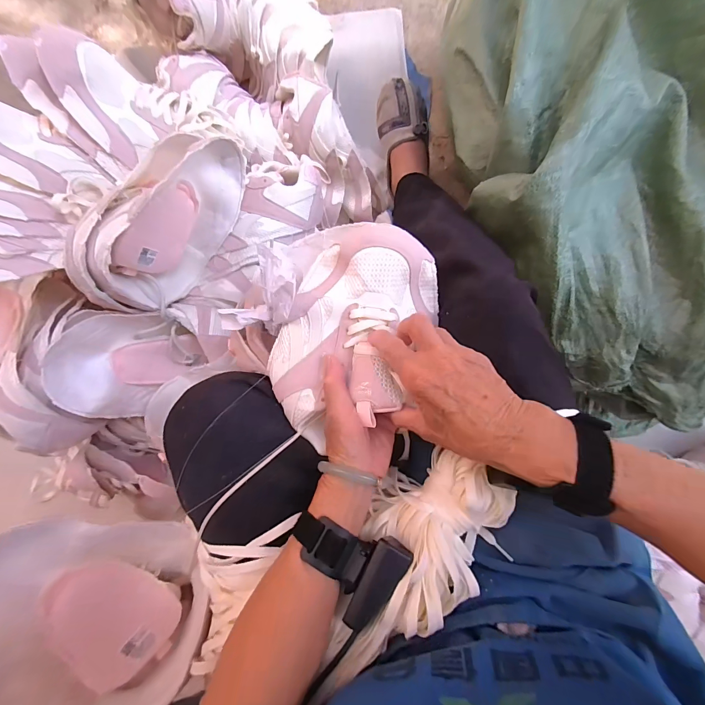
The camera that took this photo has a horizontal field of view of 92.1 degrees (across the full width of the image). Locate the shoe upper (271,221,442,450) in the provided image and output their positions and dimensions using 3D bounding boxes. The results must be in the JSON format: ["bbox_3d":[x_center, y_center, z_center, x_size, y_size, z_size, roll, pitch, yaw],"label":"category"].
[{"bbox_3d":[0.002,-0.021,0.329,0.135,0.065,0.205,21,93,-1],"label":"shoe upper"}]

